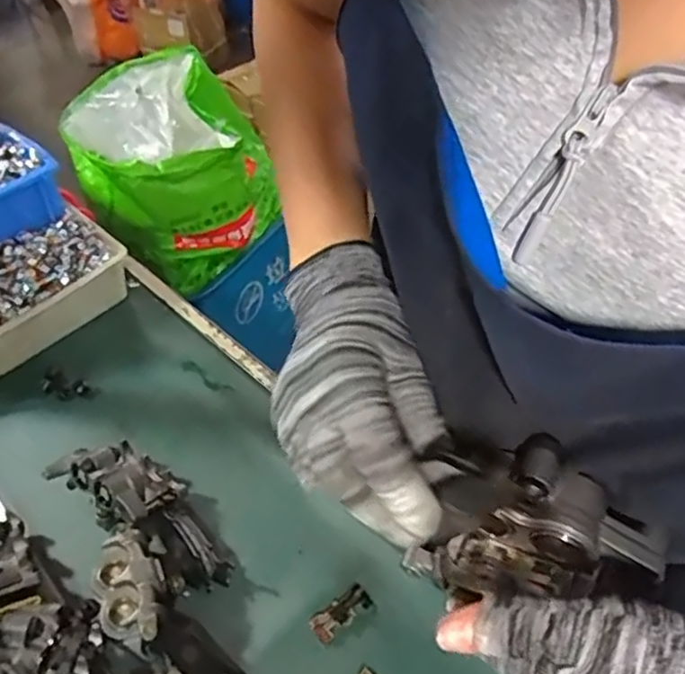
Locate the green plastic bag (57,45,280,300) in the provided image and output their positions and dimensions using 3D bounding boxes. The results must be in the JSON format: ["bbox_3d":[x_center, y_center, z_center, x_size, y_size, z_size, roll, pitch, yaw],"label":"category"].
[{"bbox_3d":[-0.314,-0.333,1.308,0.351,0.301,0.383,-13,46,-3],"label":"green plastic bag"}]

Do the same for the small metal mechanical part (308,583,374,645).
[{"bbox_3d":[0.000,0.225,0.539,0.053,0.012,0.023,-33,50,-21],"label":"small metal mechanical part"}]

